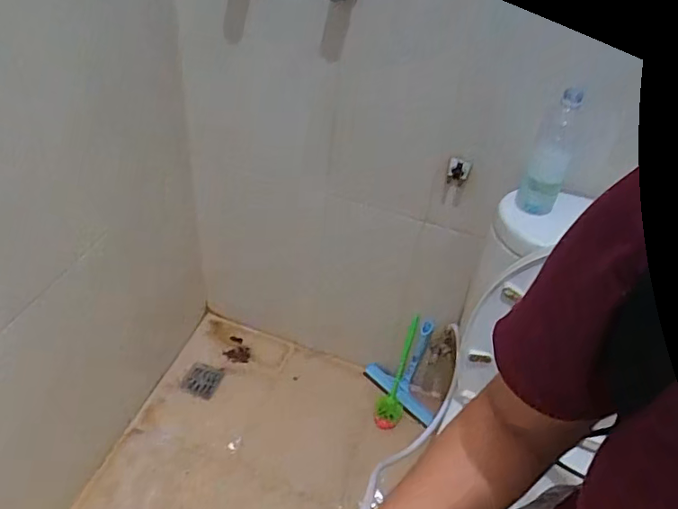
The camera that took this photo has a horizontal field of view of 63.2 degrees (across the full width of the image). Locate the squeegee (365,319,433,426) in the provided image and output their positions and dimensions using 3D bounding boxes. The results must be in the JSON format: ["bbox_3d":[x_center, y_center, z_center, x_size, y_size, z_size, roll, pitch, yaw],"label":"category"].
[{"bbox_3d":[0.180,0.291,1.457,0.219,0.258,0.100,25,45,21],"label":"squeegee"}]

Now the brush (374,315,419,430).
[{"bbox_3d":[0.164,0.304,1.454,0.071,0.311,0.080,17,8,12],"label":"brush"}]

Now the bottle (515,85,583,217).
[{"bbox_3d":[0.359,-0.172,0.923,0.063,0.222,0.055,23,44,19],"label":"bottle"}]

